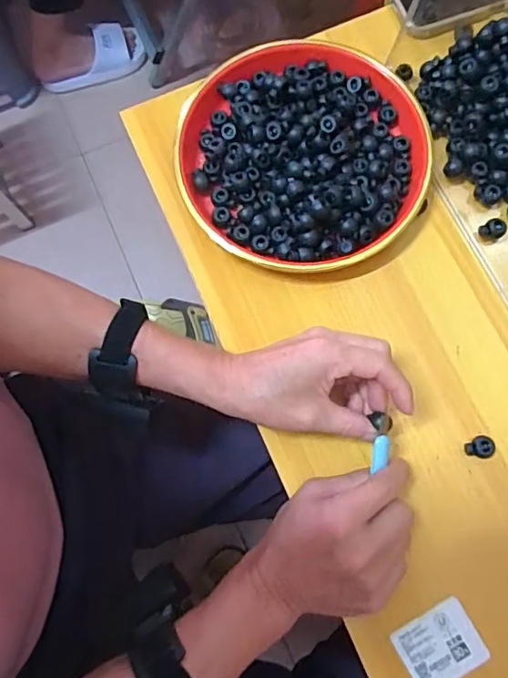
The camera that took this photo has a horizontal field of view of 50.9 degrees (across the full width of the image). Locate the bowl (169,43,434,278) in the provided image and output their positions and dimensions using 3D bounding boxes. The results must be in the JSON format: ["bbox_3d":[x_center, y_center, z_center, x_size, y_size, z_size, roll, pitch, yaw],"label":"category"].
[{"bbox_3d":[0.047,-0.169,0.486,0.223,0.034,0.216,0,77,2],"label":"bowl"}]

